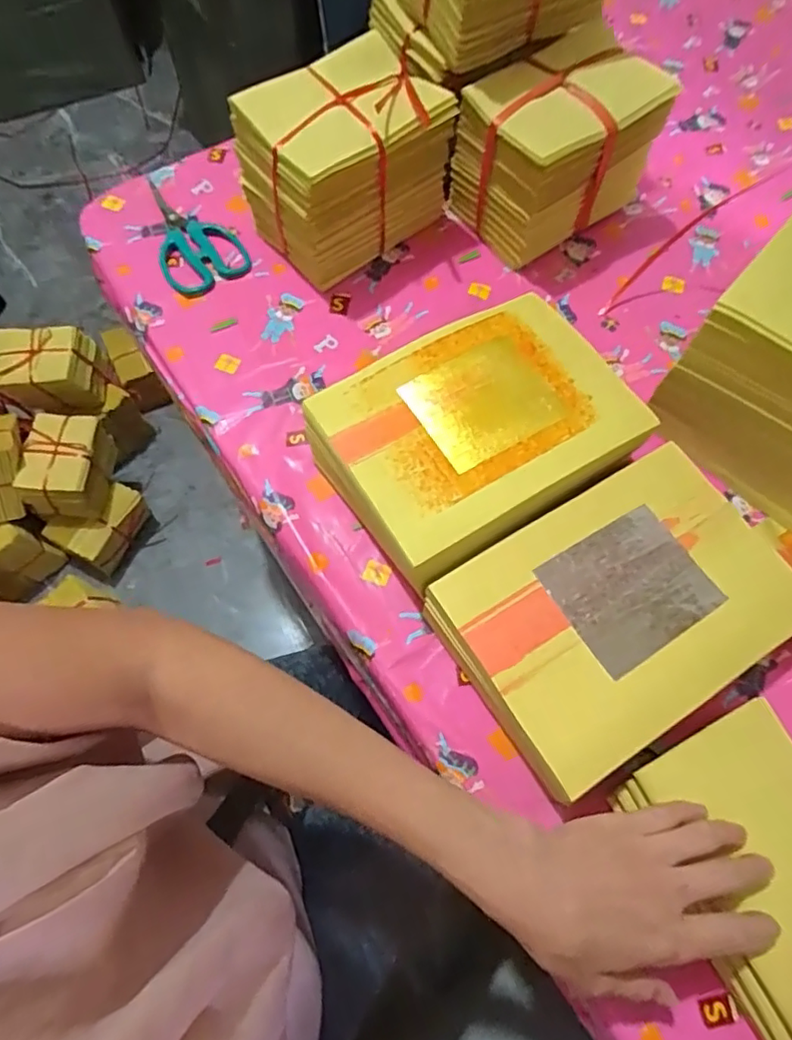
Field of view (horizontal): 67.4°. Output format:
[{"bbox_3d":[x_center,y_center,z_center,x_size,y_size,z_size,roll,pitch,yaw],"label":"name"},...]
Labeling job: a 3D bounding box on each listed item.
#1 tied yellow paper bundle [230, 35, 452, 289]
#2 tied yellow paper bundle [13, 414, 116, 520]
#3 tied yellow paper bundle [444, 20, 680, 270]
[{"bbox_3d":[-0.046,-0.333,0.563,0.169,0.139,0.115,-38,73,-15],"label":"tied yellow paper bundle"},{"bbox_3d":[-0.631,-0.104,1.163,0.139,0.119,0.173,8,67,2],"label":"tied yellow paper bundle"},{"bbox_3d":[0.151,-0.358,0.579,0.157,0.135,0.122,-35,72,-14],"label":"tied yellow paper bundle"}]

